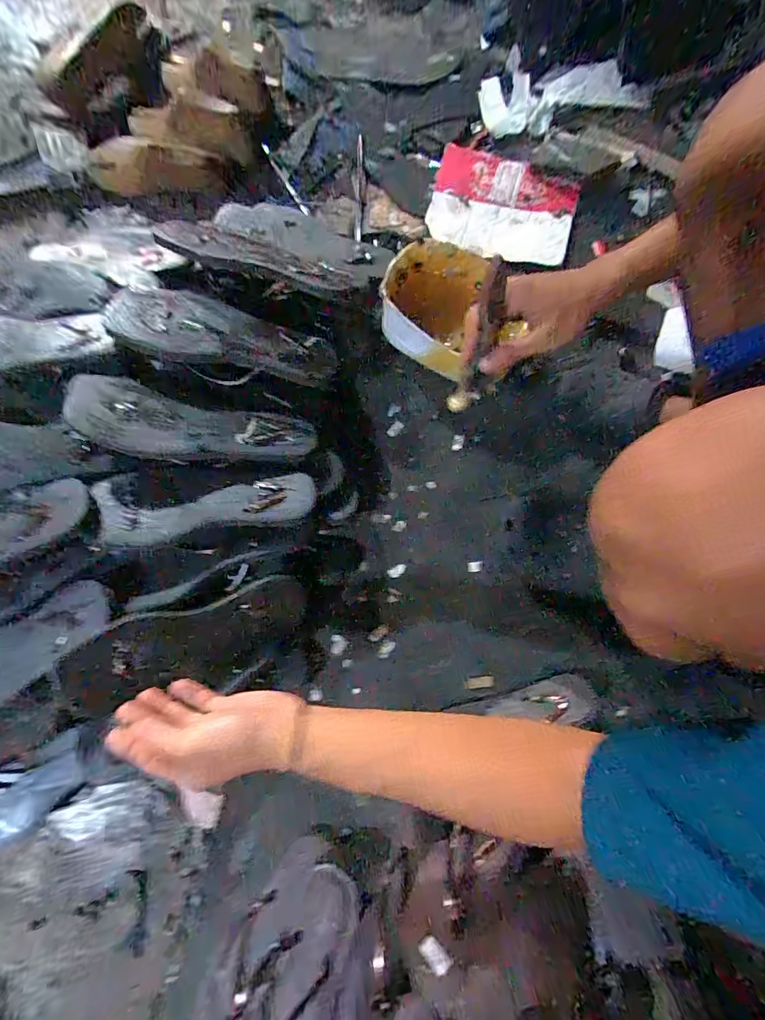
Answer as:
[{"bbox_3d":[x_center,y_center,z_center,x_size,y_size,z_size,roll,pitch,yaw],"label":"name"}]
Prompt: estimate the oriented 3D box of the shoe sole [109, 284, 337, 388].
[{"bbox_3d":[-0.180,-0.207,0.515,0.256,0.029,0.088,8,77,-22],"label":"shoe sole"}]

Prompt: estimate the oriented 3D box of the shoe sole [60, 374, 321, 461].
[{"bbox_3d":[-0.207,-0.094,0.484,0.254,0.015,0.082,6,77,-16],"label":"shoe sole"}]

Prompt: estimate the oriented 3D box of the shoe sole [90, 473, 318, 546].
[{"bbox_3d":[-0.191,-0.008,0.478,0.229,0.010,0.073,-6,75,-12],"label":"shoe sole"}]

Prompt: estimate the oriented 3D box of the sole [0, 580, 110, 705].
[{"bbox_3d":[-0.395,0.157,0.456,0.252,0.012,0.084,-27,70,8],"label":"sole"}]

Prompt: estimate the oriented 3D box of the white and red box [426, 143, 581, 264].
[{"bbox_3d":[0.194,-0.497,0.694,0.225,0.025,0.198,16,78,3],"label":"white and red box"}]

